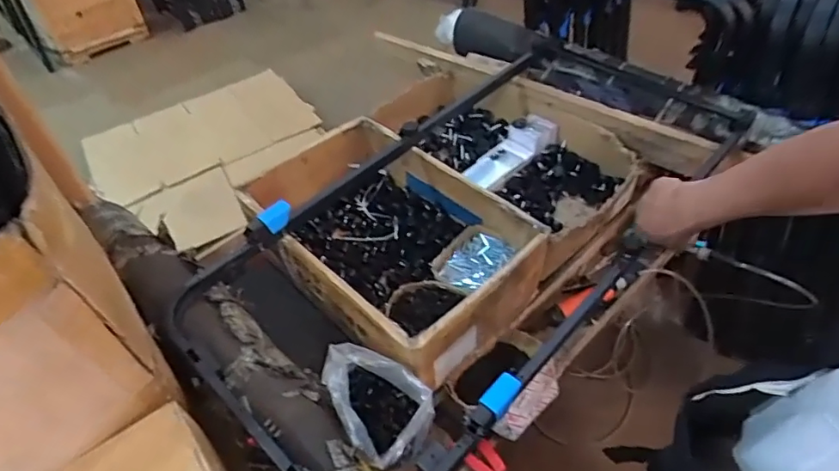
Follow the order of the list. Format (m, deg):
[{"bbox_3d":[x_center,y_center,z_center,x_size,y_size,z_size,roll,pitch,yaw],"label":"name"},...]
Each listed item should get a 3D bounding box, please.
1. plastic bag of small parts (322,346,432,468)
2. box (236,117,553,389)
[{"bbox_3d":[-0.072,0.264,0.816,0.176,0.122,0.138,28,55,27],"label":"plastic bag of small parts"},{"bbox_3d":[-0.065,0.004,1.044,0.358,0.165,0.546,-35,54,-25],"label":"box"}]

